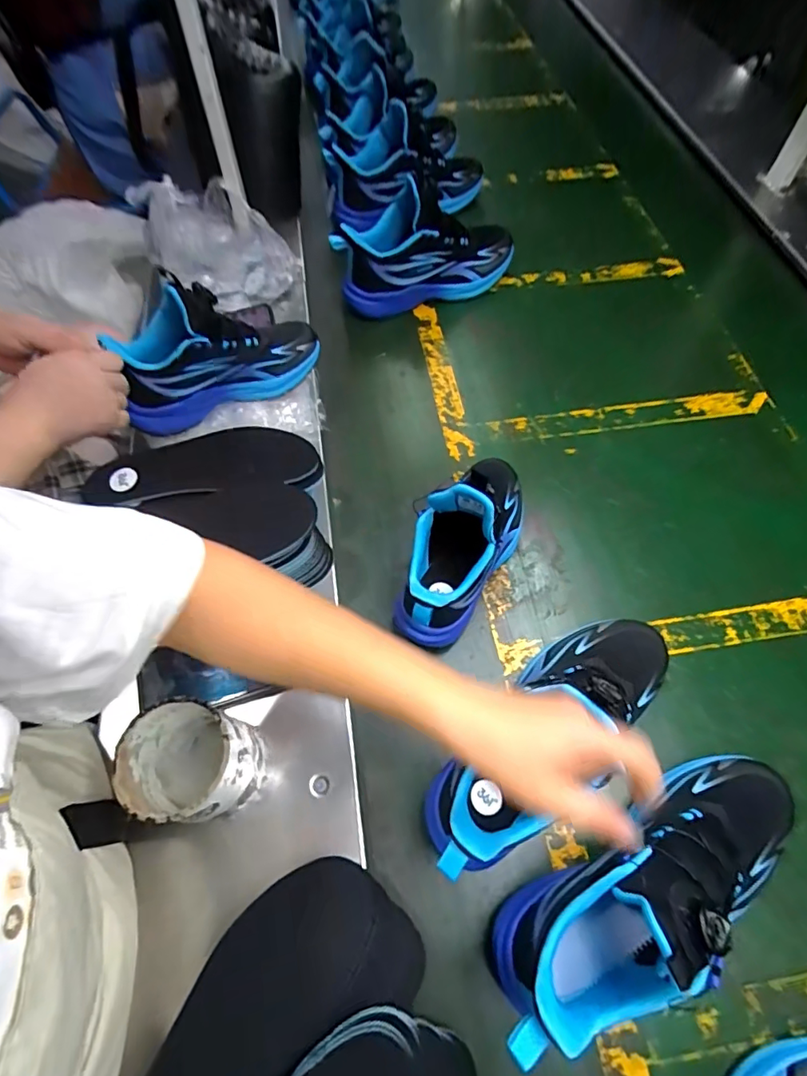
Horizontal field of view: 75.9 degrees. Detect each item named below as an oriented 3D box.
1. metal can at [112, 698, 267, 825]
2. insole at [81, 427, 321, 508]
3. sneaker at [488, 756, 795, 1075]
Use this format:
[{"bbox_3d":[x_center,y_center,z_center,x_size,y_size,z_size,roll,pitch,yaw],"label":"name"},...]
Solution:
[{"bbox_3d":[-0.163,0.179,0.410,0.079,0.102,0.078,-1,61,2],"label":"metal can"},{"bbox_3d":[-0.201,-0.077,0.527,0.217,0.020,0.088,-9,61,-3],"label":"insole"},{"bbox_3d":[0.187,0.255,0.386,0.282,0.146,0.097,-22,63,-11],"label":"sneaker"}]

